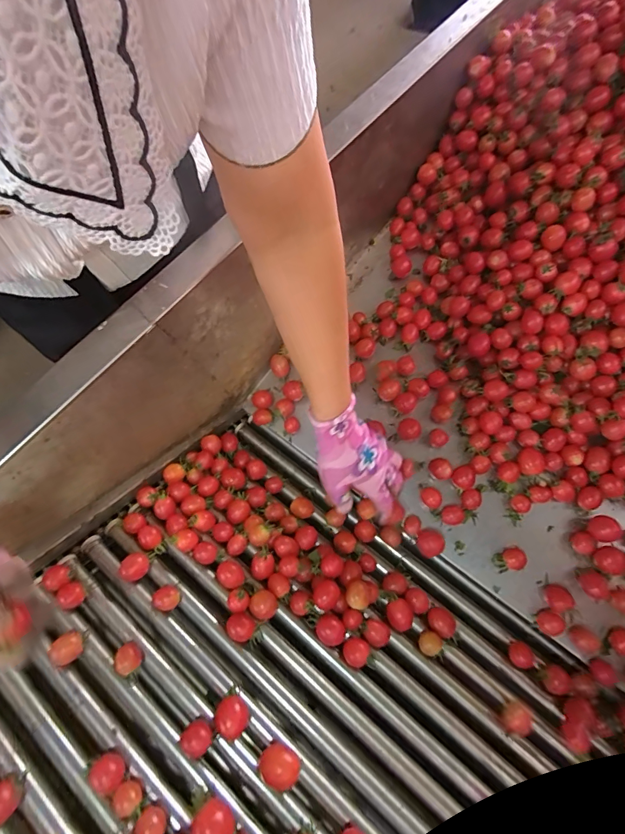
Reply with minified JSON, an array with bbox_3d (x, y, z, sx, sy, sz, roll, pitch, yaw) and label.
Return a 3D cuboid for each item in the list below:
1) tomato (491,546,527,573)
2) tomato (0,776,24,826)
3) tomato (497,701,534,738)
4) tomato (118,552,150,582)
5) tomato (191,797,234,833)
[{"bbox_3d":[0.243,0.176,0.500,0.033,0.027,0.026,-15,66,-4],"label":"tomato"},{"bbox_3d":[-0.258,0.320,0.337,0.030,0.030,0.026,-42,70,-14],"label":"tomato"},{"bbox_3d":[0.217,0.323,0.433,0.027,0.030,0.033,27,70,14],"label":"tomato"},{"bbox_3d":[-0.204,0.171,0.462,0.022,0.024,0.031,14,67,9],"label":"tomato"},{"bbox_3d":[-0.083,0.345,0.342,0.027,0.026,0.034,-39,69,-13],"label":"tomato"}]

